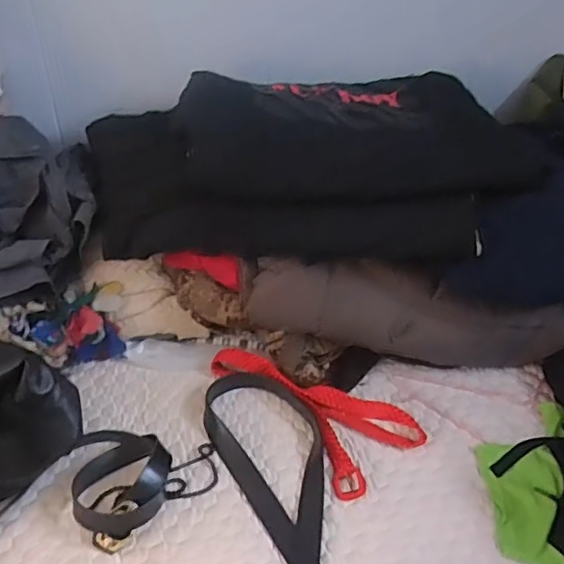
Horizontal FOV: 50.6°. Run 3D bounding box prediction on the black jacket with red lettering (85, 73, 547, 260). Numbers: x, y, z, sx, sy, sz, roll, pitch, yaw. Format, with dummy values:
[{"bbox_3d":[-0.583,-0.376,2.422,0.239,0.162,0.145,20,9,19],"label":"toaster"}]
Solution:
[{"bbox_3d":[0.037,-0.196,0.928,0.643,0.186,0.277,-1,38,-2],"label":"black jacket with red lettering"}]

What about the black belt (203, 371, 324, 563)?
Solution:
[{"bbox_3d":[0.004,0.273,0.764,0.144,0.023,0.422,-10,39,-14],"label":"black belt"}]

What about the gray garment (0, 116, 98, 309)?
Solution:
[{"bbox_3d":[-0.381,-0.102,0.940,0.171,0.214,0.223,-7,39,-10],"label":"gray garment"}]

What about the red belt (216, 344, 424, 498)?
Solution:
[{"bbox_3d":[0.049,0.163,0.874,0.157,0.029,0.299,-26,46,-31],"label":"red belt"}]

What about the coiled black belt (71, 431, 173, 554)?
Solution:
[{"bbox_3d":[-0.200,0.253,0.752,0.120,0.064,0.129,1,38,-1],"label":"coiled black belt"}]

